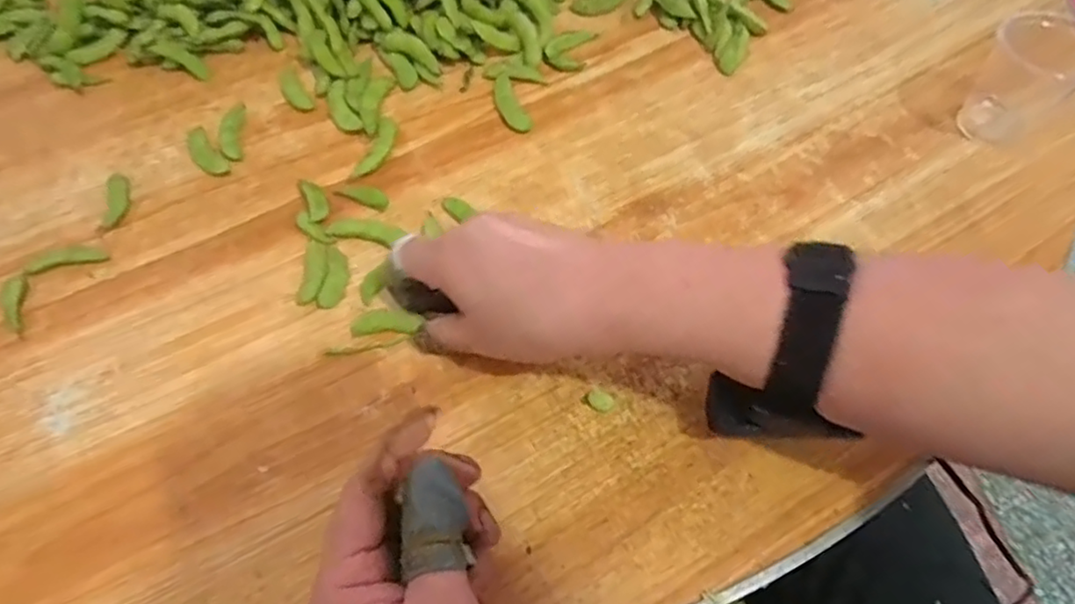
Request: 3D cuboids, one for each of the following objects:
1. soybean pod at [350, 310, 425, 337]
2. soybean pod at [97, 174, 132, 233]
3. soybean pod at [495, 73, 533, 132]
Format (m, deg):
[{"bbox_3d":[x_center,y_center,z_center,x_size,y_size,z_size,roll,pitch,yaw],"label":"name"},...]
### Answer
[{"bbox_3d":[-0.086,0.012,0.357,0.039,0.008,0.013,-1,61,-1],"label":"soybean pod"},{"bbox_3d":[-0.271,-0.064,0.404,0.013,0.010,0.041,-7,61,-4],"label":"soybean pod"},{"bbox_3d":[-0.021,-0.143,0.454,0.017,0.006,0.057,-20,63,-11],"label":"soybean pod"}]

